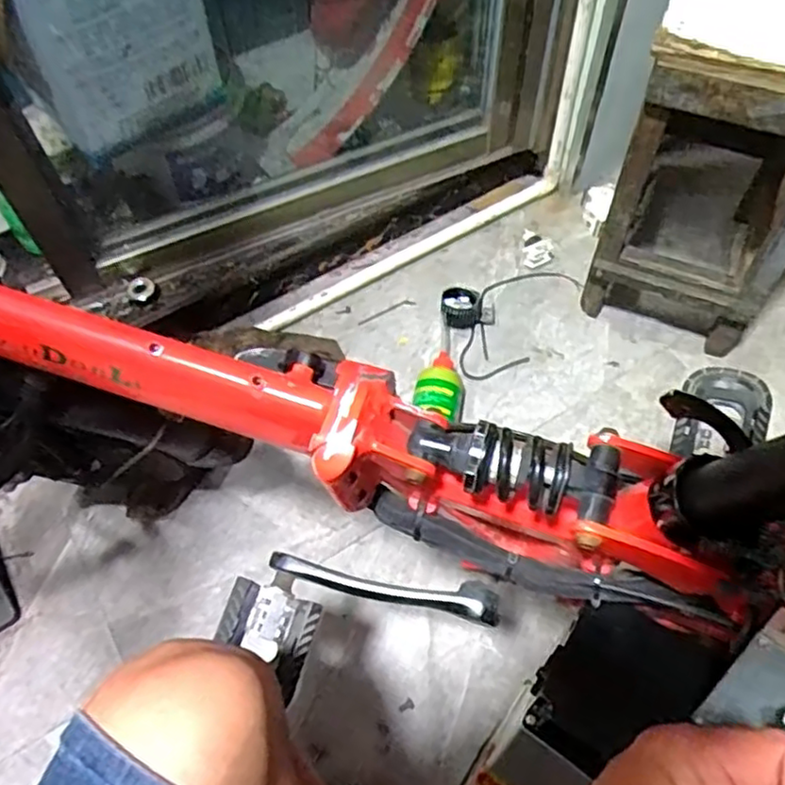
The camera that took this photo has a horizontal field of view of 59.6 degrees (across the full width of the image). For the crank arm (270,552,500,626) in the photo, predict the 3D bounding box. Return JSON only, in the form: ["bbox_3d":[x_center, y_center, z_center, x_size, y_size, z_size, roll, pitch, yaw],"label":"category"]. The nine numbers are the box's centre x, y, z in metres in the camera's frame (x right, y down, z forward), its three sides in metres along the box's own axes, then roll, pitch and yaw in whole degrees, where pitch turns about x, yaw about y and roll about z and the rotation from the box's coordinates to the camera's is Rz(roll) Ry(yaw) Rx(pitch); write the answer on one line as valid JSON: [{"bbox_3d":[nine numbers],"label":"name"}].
[{"bbox_3d":[-0.006,0.147,0.532,0.176,0.023,0.025,11,60,8],"label":"crank arm"}]

